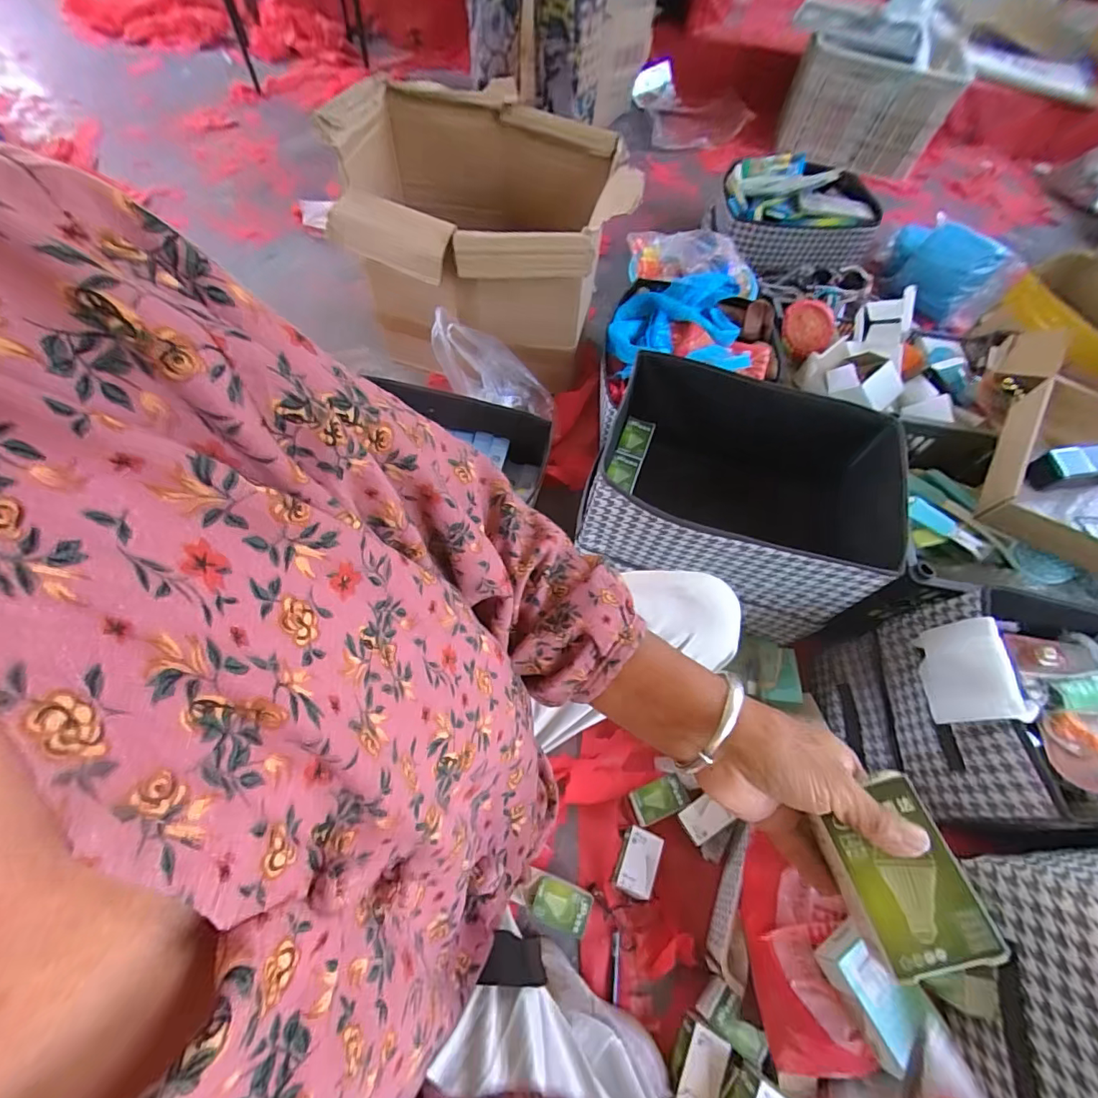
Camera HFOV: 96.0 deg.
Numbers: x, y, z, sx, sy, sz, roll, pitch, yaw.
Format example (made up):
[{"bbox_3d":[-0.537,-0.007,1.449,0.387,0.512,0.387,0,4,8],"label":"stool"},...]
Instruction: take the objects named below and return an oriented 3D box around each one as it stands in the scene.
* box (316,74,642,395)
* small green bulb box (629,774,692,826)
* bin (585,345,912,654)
[{"bbox_3d":[-0.114,-0.606,1.025,0.517,0.391,0.373,9,64,1],"label":"box"},{"bbox_3d":[0.174,0.389,0.768,0.092,0.019,0.051,-17,66,-11],"label":"small green bulb box"},{"bbox_3d":[0.286,-0.093,0.830,0.448,0.308,0.354,16,64,4],"label":"bin"}]

